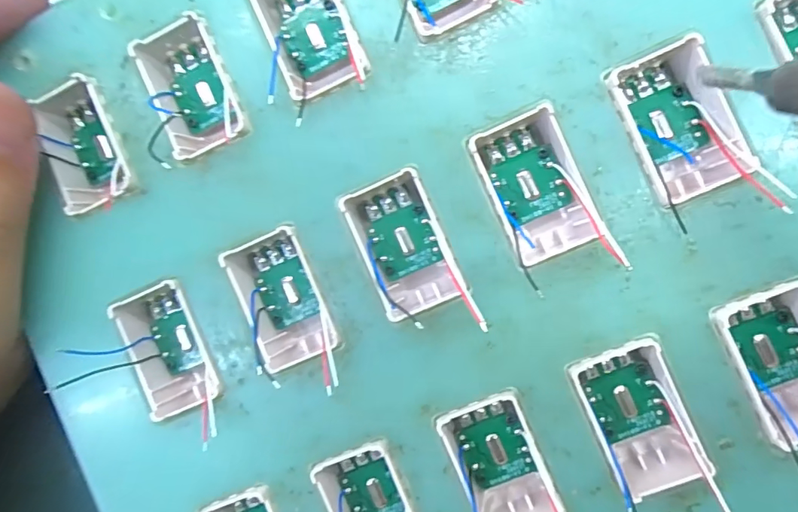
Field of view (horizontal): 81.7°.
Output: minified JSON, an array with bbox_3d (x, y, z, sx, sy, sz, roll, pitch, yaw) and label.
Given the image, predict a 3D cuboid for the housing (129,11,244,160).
[{"bbox_3d":[-0.050,-0.041,0.113,0.018,0.013,0.033,-22,88,6],"label":"housing"}]

